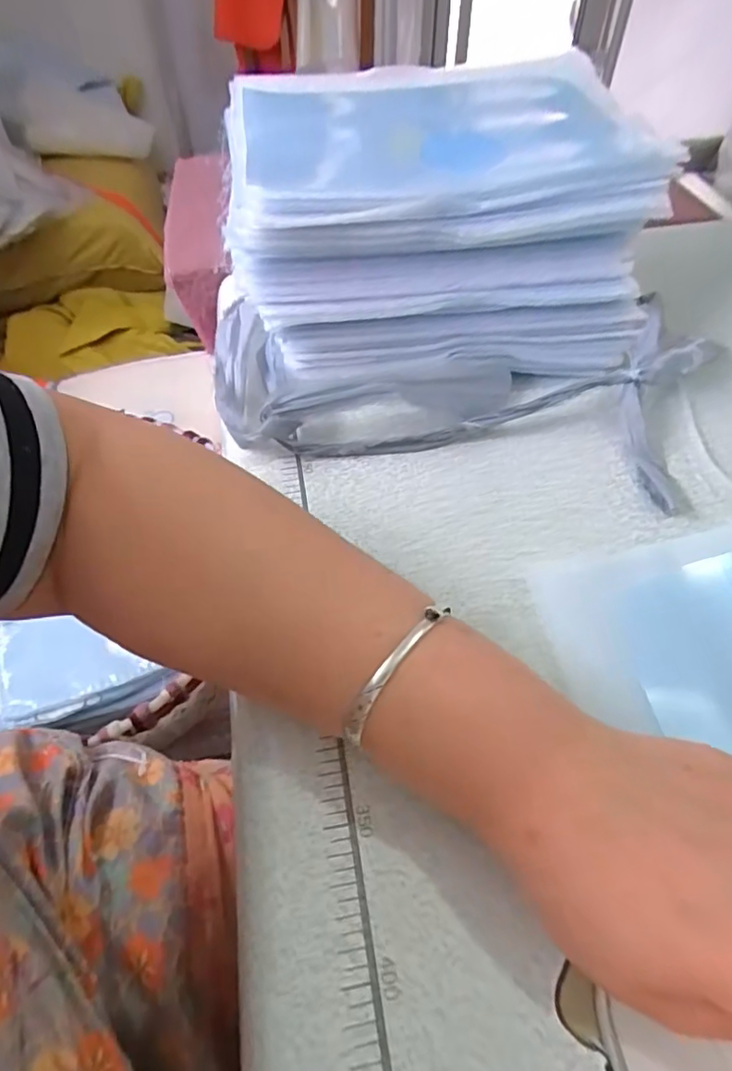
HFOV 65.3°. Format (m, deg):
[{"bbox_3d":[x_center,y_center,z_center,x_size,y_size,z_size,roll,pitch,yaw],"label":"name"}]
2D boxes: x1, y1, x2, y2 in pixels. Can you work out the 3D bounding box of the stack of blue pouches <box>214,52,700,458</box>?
[{"bbox_3d":[0.026,-0.182,0.367,0.267,0.143,0.213,-13,53,-9],"label":"stack of blue pouches"}]

